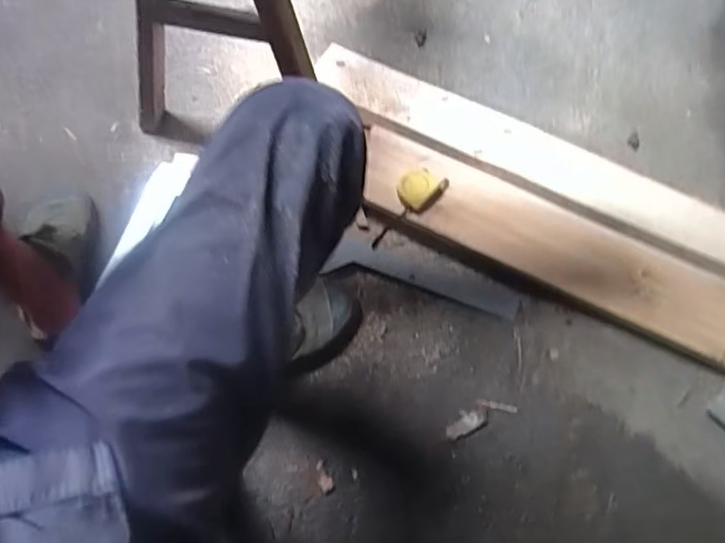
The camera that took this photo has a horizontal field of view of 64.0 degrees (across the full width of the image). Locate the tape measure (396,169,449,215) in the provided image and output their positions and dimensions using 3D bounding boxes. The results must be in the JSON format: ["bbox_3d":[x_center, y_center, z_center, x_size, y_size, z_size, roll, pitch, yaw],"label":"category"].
[{"bbox_3d":[0.090,-0.127,0.885,0.054,0.041,0.072,41,72,13],"label":"tape measure"}]

